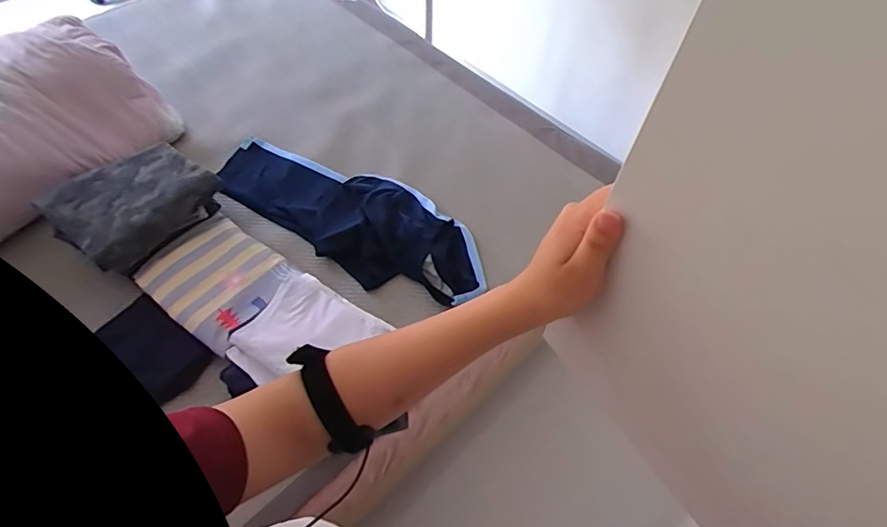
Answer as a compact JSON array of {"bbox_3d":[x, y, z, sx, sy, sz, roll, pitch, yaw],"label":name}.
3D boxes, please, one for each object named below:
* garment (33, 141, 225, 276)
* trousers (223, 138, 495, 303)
[{"bbox_3d":[-0.708,-0.139,1.158,0.243,0.086,0.305,36,63,19],"label":"garment"},{"bbox_3d":[-0.246,-0.129,1.294,0.793,0.089,0.280,24,60,21],"label":"trousers"}]

